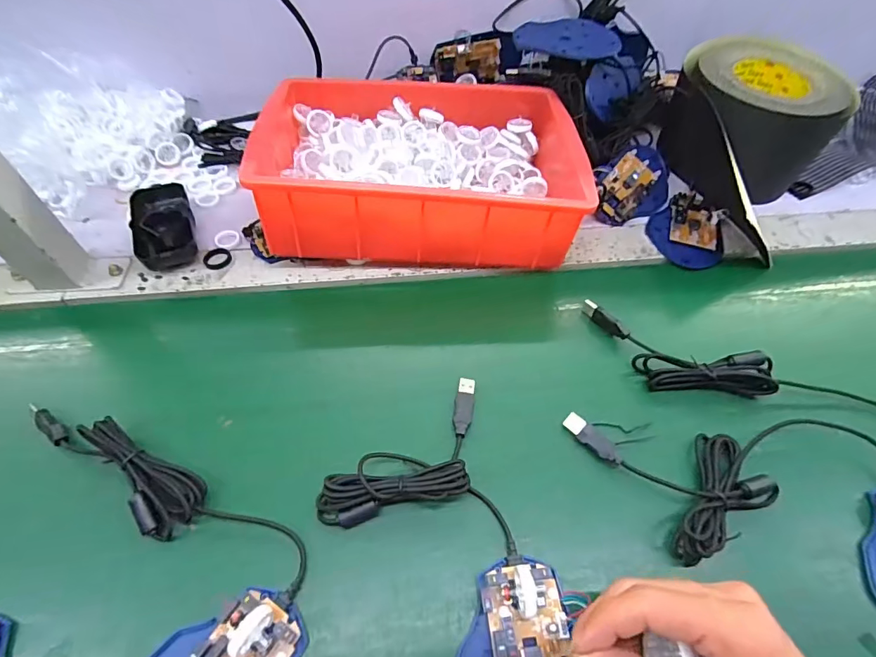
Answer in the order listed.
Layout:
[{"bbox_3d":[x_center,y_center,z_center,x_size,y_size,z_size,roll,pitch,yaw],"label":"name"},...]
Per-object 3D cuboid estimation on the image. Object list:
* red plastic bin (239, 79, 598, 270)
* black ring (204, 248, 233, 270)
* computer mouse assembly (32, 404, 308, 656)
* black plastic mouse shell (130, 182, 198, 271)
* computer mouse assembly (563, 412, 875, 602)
[{"bbox_3d":[-0.015,-0.166,0.457,0.286,0.096,0.209,0,55,-2],"label":"red plastic bin"},{"bbox_3d":[-0.213,-0.068,0.439,0.025,0.004,0.025,1,55,-1],"label":"black ring"},{"bbox_3d":[-0.165,0.129,0.284,0.121,0.030,0.254,-27,60,-19],"label":"computer mouse assembly"},{"bbox_3d":[-0.268,-0.102,0.446,0.050,0.027,0.108,-21,58,-16],"label":"black plastic mouse shell"},{"bbox_3d":[0.227,0.106,0.311,0.266,0.028,0.138,21,57,12],"label":"computer mouse assembly"}]

